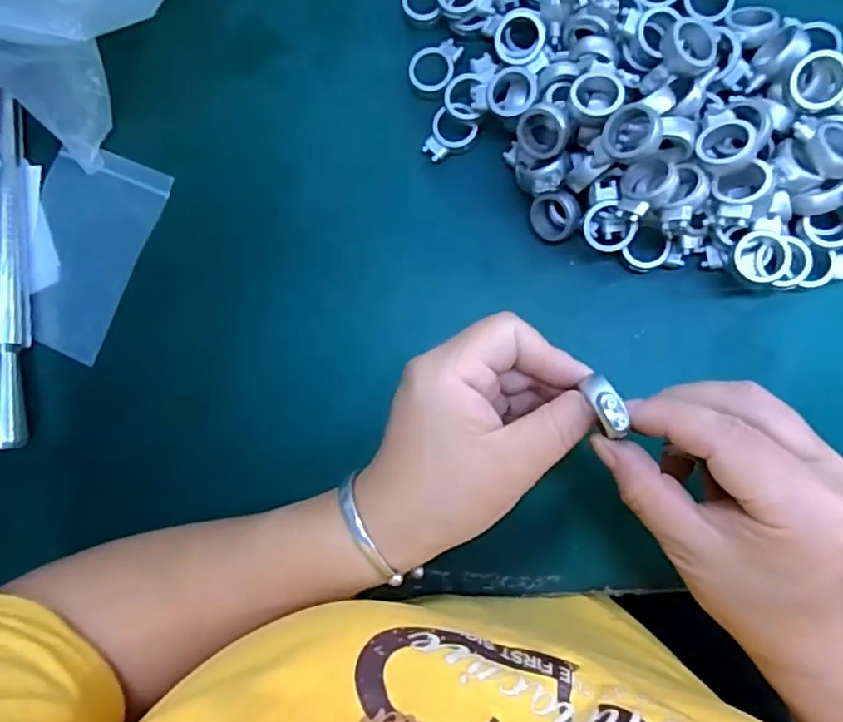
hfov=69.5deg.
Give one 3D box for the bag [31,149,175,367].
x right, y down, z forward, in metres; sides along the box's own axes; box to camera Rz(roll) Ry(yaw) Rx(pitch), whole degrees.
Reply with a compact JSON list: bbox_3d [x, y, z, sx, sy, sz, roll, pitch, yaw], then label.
[{"bbox_3d":[-0.210,-0.069,0.375,0.074,0.009,0.123,24,90,9],"label":"bag"}]

